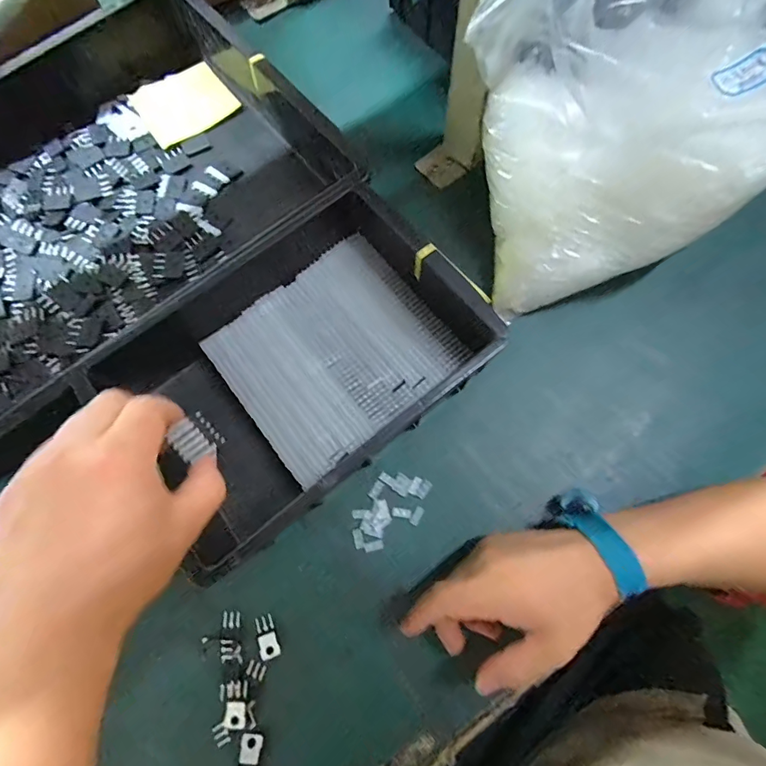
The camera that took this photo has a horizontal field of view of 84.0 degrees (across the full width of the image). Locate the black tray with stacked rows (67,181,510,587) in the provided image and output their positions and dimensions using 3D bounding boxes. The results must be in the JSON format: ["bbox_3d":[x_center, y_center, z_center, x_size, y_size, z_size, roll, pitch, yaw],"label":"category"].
[{"bbox_3d":[-0.078,-0.021,0.380,0.310,0.069,0.221,-38,77,-9],"label":"black tray with stacked rows"}]

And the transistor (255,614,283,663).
[{"bbox_3d":[-0.093,0.206,0.344,0.015,0.004,0.032,-21,75,-5],"label":"transistor"}]

